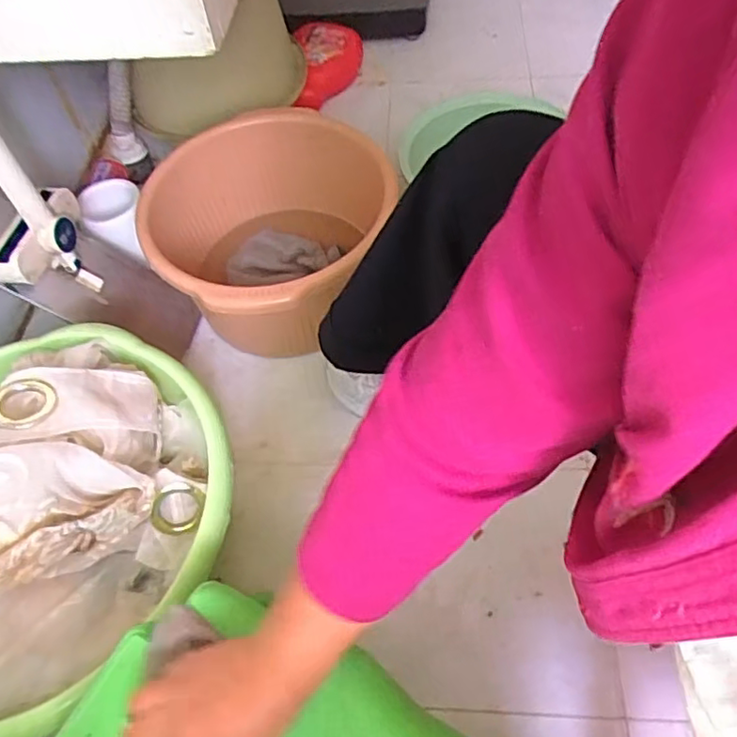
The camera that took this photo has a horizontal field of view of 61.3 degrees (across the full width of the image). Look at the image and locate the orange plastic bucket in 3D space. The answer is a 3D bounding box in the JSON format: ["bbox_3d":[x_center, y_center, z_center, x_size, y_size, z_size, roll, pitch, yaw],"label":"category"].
[{"bbox_3d":[-0.127,-0.202,0.959,0.346,0.232,0.376,-2,57,3],"label":"orange plastic bucket"}]

